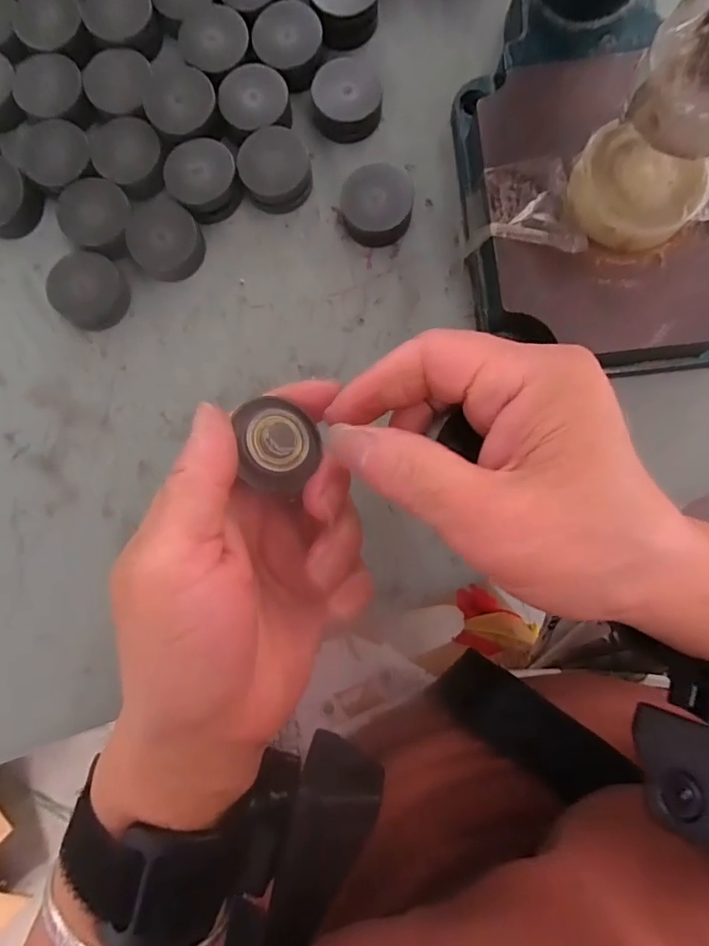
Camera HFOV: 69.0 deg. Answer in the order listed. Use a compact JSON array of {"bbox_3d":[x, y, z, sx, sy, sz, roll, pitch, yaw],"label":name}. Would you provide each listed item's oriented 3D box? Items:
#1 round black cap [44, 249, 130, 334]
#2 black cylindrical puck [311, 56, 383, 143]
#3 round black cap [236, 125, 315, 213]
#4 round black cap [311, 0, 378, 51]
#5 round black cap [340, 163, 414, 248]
[{"bbox_3d":[-0.126,-0.086,0.245,0.033,0.013,0.033,0,86,2],"label":"round black cap"},{"bbox_3d":[-0.003,-0.176,0.246,0.031,0.015,0.033,0,86,2],"label":"black cylindrical puck"},{"bbox_3d":[-0.037,-0.141,0.243,0.032,0.017,0.034,0,86,2],"label":"round black cap"},{"bbox_3d":[-0.004,-0.224,0.246,0.031,0.019,0.026,-8,86,1],"label":"round black cap"},{"bbox_3d":[0.011,-0.125,0.241,0.033,0.015,0.030,-5,86,1],"label":"round black cap"}]

